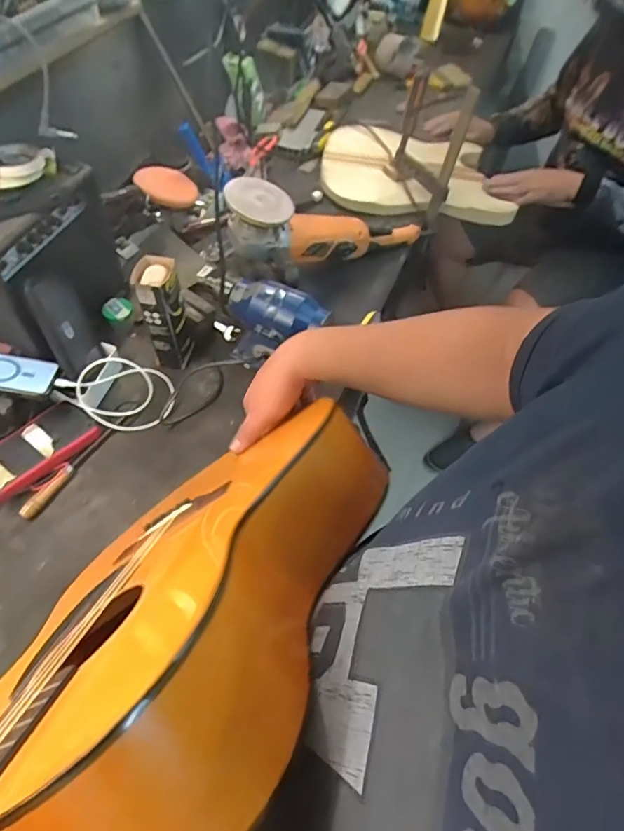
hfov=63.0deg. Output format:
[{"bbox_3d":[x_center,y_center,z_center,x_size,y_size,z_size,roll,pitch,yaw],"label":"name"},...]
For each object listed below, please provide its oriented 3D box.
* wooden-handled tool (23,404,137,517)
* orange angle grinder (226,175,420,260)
[{"bbox_3d":[-0.345,0.057,0.772,0.017,0.020,0.238,26,59,12],"label":"wooden-handled tool"},{"bbox_3d":[0.044,-0.345,0.982,0.447,0.119,0.099,-8,55,-36],"label":"orange angle grinder"}]

